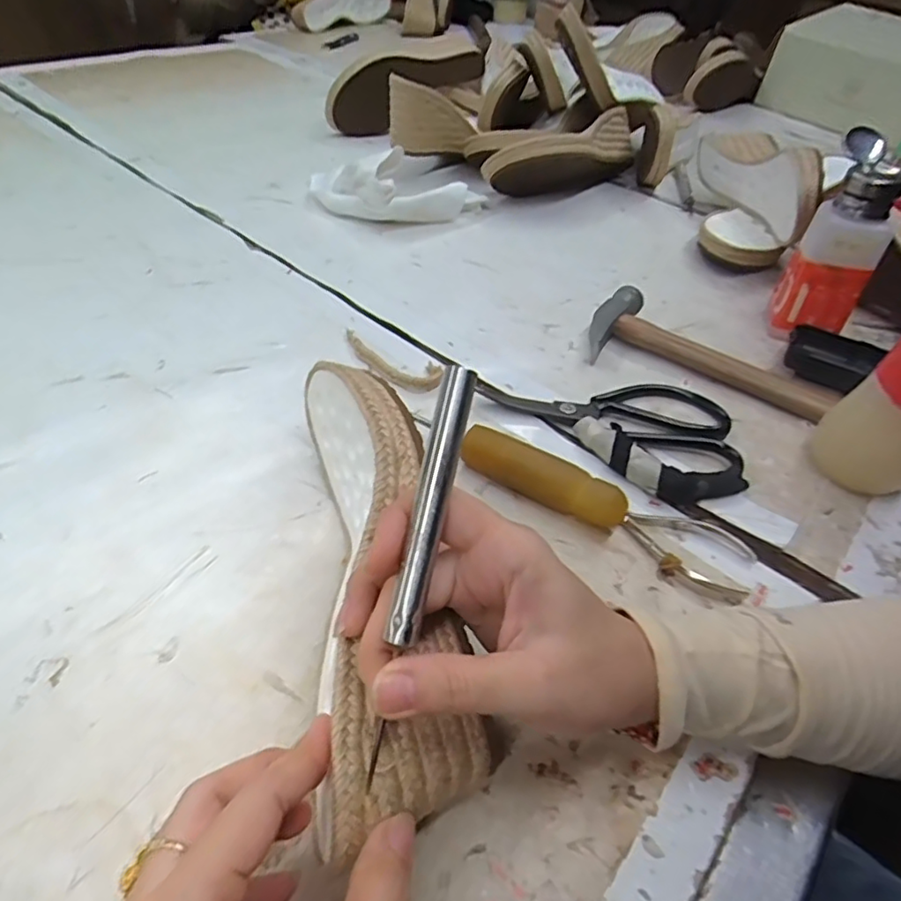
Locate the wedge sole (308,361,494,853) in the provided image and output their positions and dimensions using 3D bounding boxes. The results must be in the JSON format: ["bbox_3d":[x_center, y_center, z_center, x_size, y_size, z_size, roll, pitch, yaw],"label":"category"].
[{"bbox_3d":[-0.036,0.051,0.281,0.062,0.083,0.225,-7,50,-12],"label":"wedge sole"}]

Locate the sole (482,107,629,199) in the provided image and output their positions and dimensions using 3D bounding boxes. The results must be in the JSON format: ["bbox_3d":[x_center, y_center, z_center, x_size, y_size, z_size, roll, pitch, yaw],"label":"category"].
[{"bbox_3d":[0.139,-0.346,0.704,0.076,0.074,0.227,34,51,26],"label":"sole"}]

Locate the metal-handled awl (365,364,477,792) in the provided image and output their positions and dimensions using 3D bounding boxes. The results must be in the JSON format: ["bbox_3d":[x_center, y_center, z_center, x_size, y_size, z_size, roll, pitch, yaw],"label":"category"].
[{"bbox_3d":[-0.012,0.041,0.213,0.011,0.011,0.145,12,86,7],"label":"metal-handled awl"}]

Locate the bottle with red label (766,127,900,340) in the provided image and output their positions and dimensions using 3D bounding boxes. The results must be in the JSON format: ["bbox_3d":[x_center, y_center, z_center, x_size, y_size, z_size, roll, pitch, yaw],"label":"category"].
[{"bbox_3d":[0.314,-0.163,0.484,0.055,0.143,0.053,15,45,9],"label":"bottle with red label"}]

